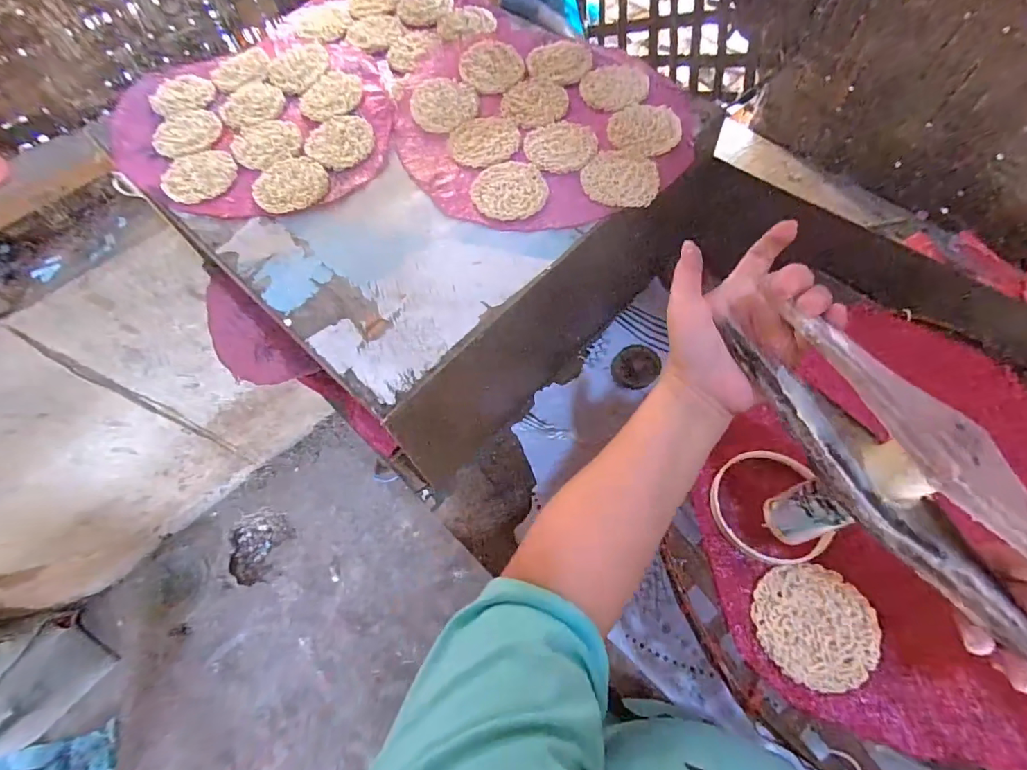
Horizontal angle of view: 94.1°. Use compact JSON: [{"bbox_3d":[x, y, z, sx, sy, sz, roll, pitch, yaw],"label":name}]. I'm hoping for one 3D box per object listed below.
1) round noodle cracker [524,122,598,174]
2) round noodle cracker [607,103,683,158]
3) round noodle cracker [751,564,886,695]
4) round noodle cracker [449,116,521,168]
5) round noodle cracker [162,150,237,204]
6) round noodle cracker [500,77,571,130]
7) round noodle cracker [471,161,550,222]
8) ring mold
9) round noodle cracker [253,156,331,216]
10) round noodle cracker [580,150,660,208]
[{"bbox_3d":[0.052,-0.270,0.534,0.079,0.004,0.080,-1,63,3],"label":"round noodle cracker"},{"bbox_3d":[0.146,-0.287,0.534,0.077,0.005,0.086,10,64,8],"label":"round noodle cracker"},{"bbox_3d":[0.213,0.169,0.338,0.078,0.011,0.077,-1,63,3],"label":"round noodle cracker"},{"bbox_3d":[-0.033,-0.281,0.548,0.077,0.013,0.071,-12,63,-3],"label":"round noodle cracker"},{"bbox_3d":[-0.355,-0.237,0.544,0.078,0.014,0.074,-1,63,3],"label":"round noodle cracker"},{"bbox_3d":[0.025,-0.336,0.570,0.077,0.006,0.085,4,63,5],"label":"round noodle cracker"},{"bbox_3d":[-0.005,-0.207,0.511,0.078,0.009,0.078,-1,63,3],"label":"round noodle cracker"},{"bbox_3d":[0.201,0.094,0.377,0.083,0.015,0.088,-1,63,3],"label":"ring mold"},{"bbox_3d":[-0.247,-0.223,0.531,0.078,0.010,0.074,-1,63,3],"label":"round noodle cracker"},{"bbox_3d":[0.112,-0.219,0.503,0.079,0.004,0.071,22,66,14],"label":"round noodle cracker"}]

